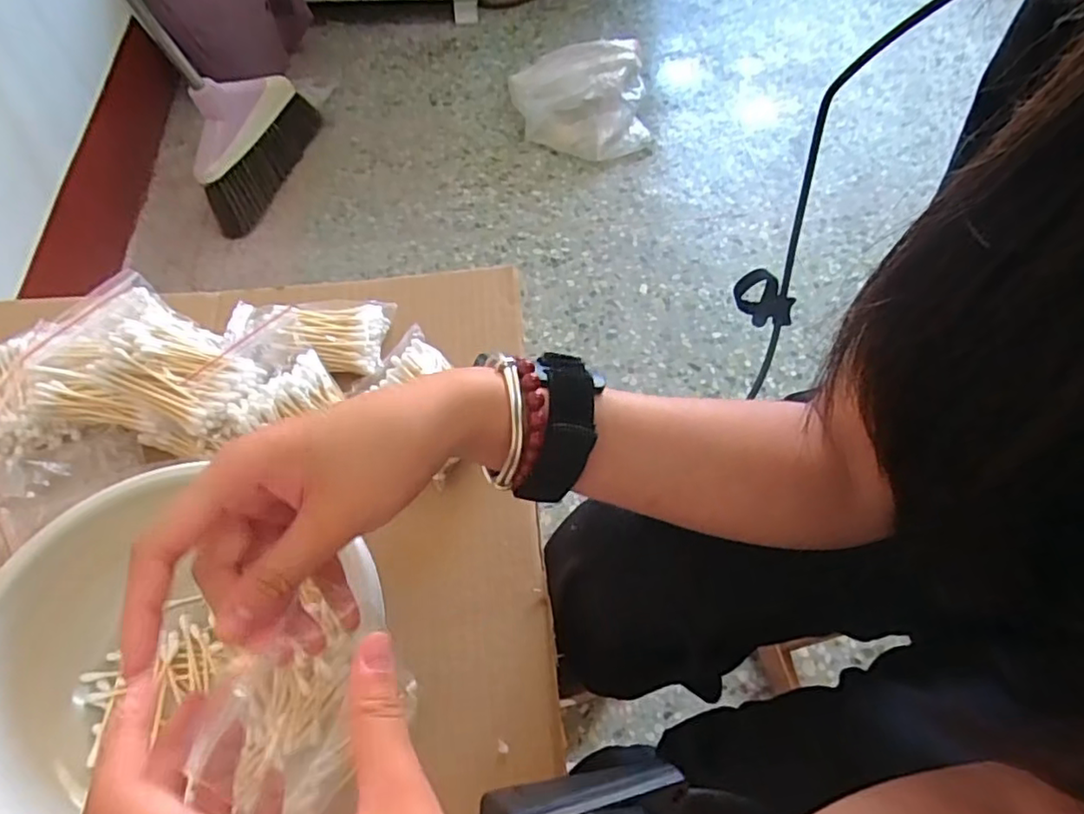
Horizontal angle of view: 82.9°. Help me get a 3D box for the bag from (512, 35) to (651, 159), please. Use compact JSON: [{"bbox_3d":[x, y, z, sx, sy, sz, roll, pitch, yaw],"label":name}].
[{"bbox_3d":[0.080,-0.645,1.274,0.279,0.135,0.225,3,58,-1],"label":"bag"}]

